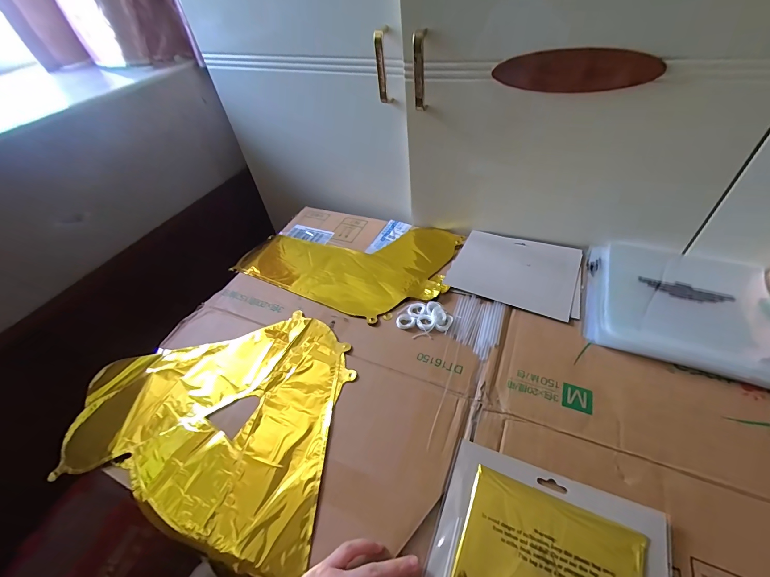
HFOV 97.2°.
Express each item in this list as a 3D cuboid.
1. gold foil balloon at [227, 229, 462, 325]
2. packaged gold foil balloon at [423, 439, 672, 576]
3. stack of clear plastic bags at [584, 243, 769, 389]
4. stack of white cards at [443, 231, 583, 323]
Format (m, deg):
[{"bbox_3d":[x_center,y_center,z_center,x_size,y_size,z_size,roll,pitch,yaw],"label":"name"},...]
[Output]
[{"bbox_3d":[-0.071,-0.071,0.643,0.387,0.009,0.253,18,52,23],"label":"gold foil balloon"},{"bbox_3d":[0.148,0.254,0.313,0.197,0.018,0.160,15,49,20],"label":"packaged gold foil balloon"},{"bbox_3d":[0.416,0.018,0.484,0.228,0.020,0.213,16,51,22],"label":"stack of clear plastic bags"},{"bbox_3d":[0.219,-0.033,0.568,0.197,0.005,0.166,15,51,21],"label":"stack of white cards"}]

